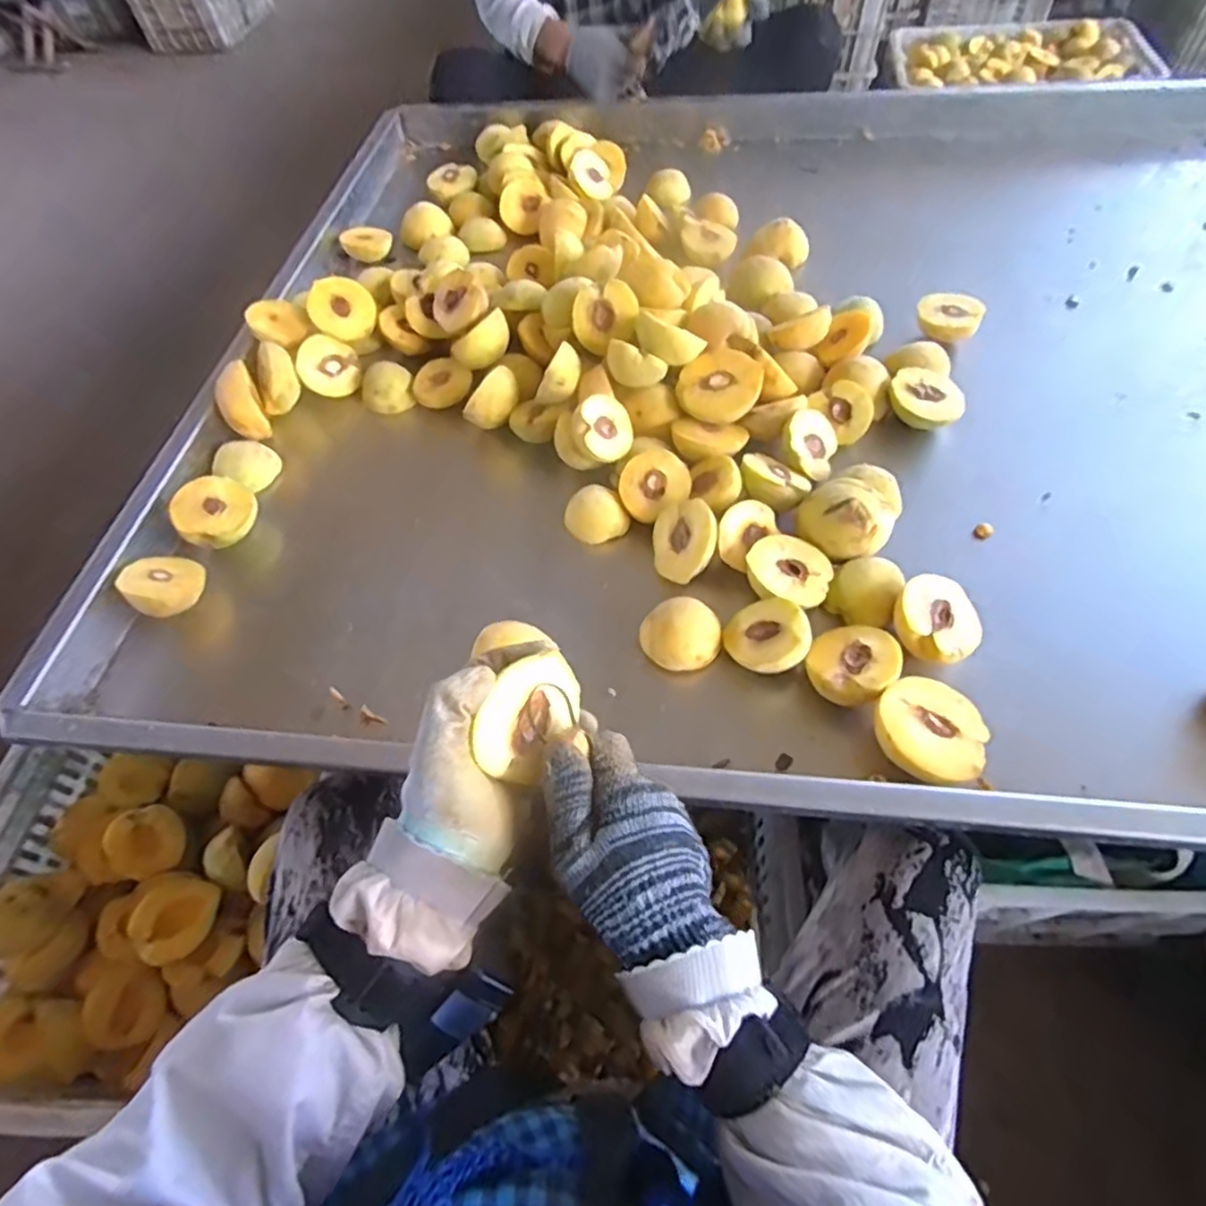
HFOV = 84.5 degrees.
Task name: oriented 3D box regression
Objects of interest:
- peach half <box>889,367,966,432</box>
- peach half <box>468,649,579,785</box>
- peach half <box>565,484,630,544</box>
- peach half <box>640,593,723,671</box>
[{"bbox_3d":[0.329,-0.202,0.681,0.072,0.042,0.059,24,61,19],"label":"peach half"},{"bbox_3d":[-0.047,0.060,0.374,0.030,0.052,0.070,9,66,49],"label":"peach half"},{"bbox_3d":[-0.006,-0.084,0.633,0.060,0.035,0.052,-7,56,0],"label":"peach half"},{"bbox_3d":[0.065,0.029,0.551,0.062,0.038,0.058,-2,56,3],"label":"peach half"}]

